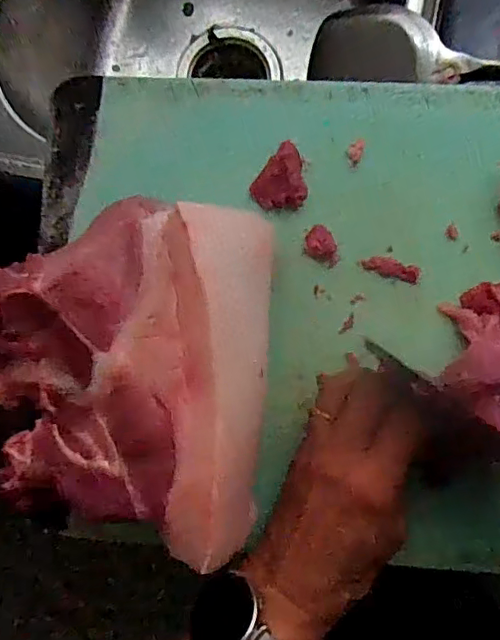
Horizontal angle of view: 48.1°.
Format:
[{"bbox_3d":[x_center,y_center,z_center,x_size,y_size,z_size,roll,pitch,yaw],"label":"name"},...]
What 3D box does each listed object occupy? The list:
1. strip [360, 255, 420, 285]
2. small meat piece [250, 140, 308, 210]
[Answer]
[{"bbox_3d":[0.089,-0.033,0.354,0.036,0.005,0.011,18,92,4],"label":"strip"},{"bbox_3d":[0.023,-0.088,0.354,0.032,0.009,0.040,37,93,3],"label":"small meat piece"}]

